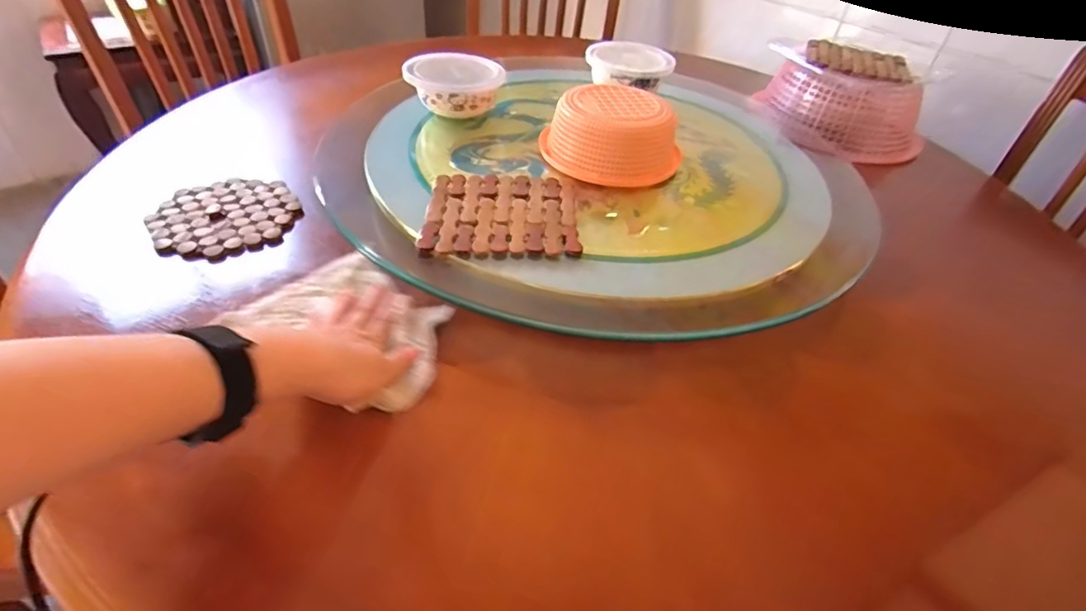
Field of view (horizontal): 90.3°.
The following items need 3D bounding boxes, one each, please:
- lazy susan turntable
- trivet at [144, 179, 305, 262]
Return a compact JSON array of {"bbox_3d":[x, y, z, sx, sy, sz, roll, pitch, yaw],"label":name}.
[{"bbox_3d":[0.073,-0.166,0.682,0.610,0.052,0.566,10,42,4],"label":"lazy susan turntable"},{"bbox_3d":[-0.347,-0.097,0.594,0.143,0.011,0.135,3,42,-3],"label":"trivet"}]

